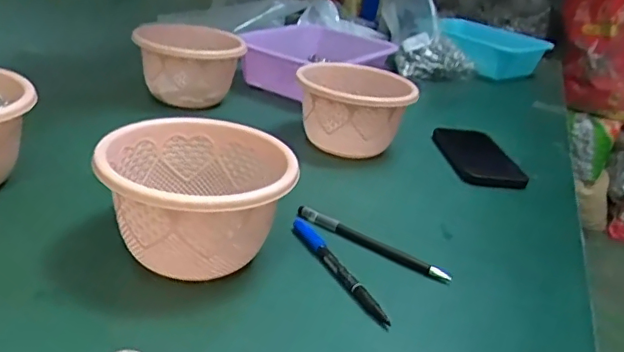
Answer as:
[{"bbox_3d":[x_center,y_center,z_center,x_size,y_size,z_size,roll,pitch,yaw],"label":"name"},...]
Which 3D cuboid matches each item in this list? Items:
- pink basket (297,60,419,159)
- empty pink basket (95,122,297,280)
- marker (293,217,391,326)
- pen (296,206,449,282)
[{"bbox_3d":[0.054,-0.082,0.707,0.140,0.088,0.153,14,26,10],"label":"pink basket"},{"bbox_3d":[-0.091,0.021,0.442,0.141,0.087,0.139,3,26,-13],"label":"empty pink basket"},{"bbox_3d":[0.021,0.074,0.461,0.013,0.010,0.144,-6,30,-31],"label":"marker"},{"bbox_3d":[0.053,0.060,0.504,0.153,0.011,0.017,25,29,28],"label":"pen"}]

